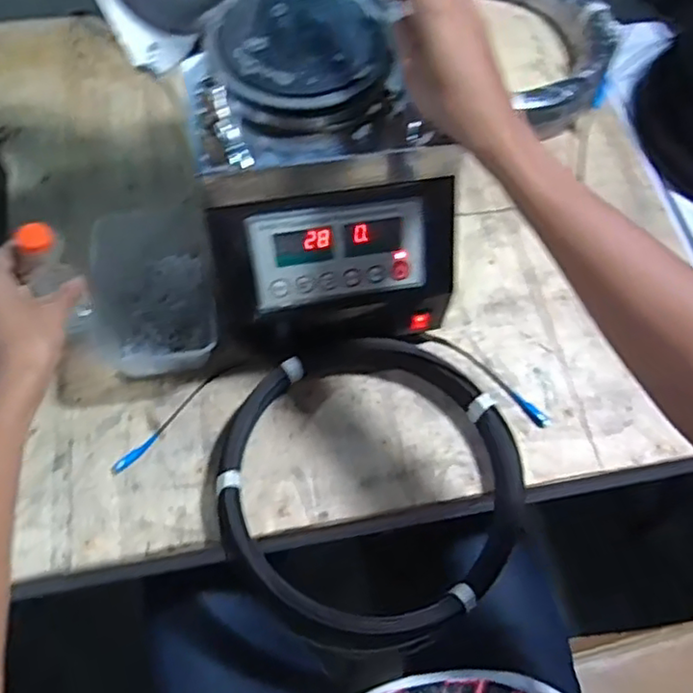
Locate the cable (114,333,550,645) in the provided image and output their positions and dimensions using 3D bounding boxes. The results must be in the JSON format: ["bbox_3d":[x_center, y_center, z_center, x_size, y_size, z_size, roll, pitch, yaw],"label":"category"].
[{"bbox_3d":[0.007,0.094,0.610,0.339,0.044,0.312,1,63,-2],"label":"cable"}]

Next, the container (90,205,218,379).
[{"bbox_3d":[-0.203,-0.060,0.664,0.115,0.072,0.170,-13,65,-9],"label":"container"}]

